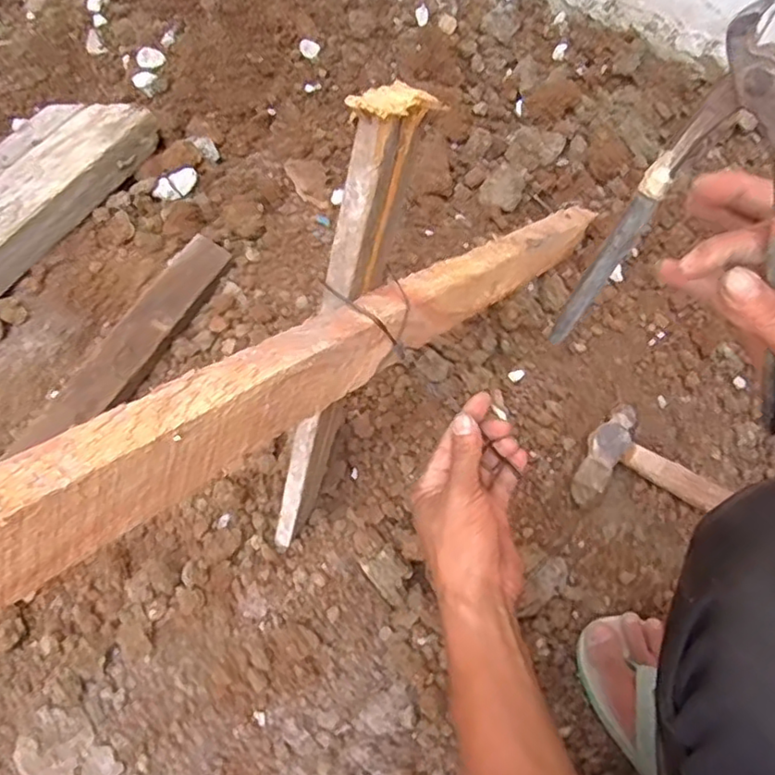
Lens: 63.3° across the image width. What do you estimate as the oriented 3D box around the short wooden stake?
[{"bbox_3d":[-0.046,-0.007,0.515,0.033,0.469,0.053,28,46,9],"label":"short wooden stake"}]

